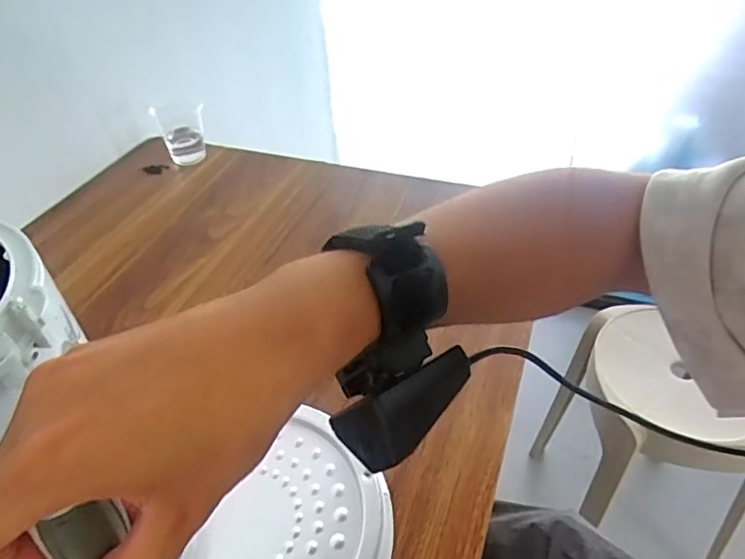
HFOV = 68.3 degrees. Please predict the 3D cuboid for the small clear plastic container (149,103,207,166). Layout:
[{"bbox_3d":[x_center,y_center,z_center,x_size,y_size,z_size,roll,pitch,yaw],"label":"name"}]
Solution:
[{"bbox_3d":[-0.273,-0.215,0.801,0.067,0.062,0.065,-23,44,-20],"label":"small clear plastic container"}]

